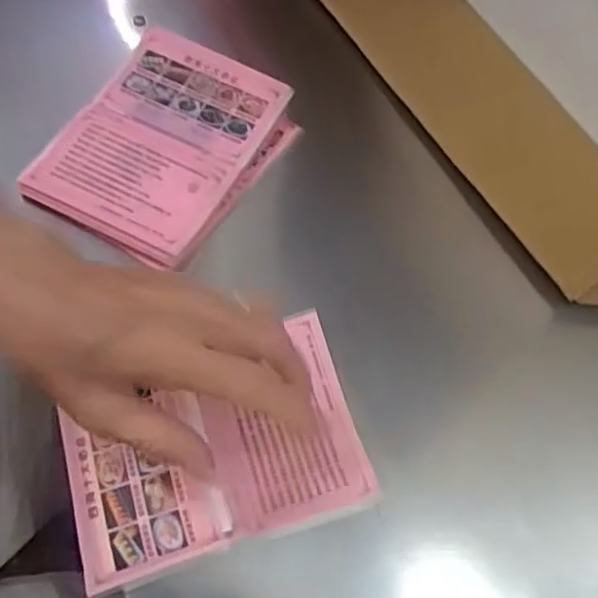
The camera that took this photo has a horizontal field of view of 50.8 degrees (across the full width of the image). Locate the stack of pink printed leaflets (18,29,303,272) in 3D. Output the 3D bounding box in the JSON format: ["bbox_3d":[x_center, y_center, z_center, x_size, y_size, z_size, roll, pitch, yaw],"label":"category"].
[{"bbox_3d":[-0.095,-0.106,0.449,0.126,0.031,0.169,27,64,10],"label":"stack of pink printed leaflets"}]

